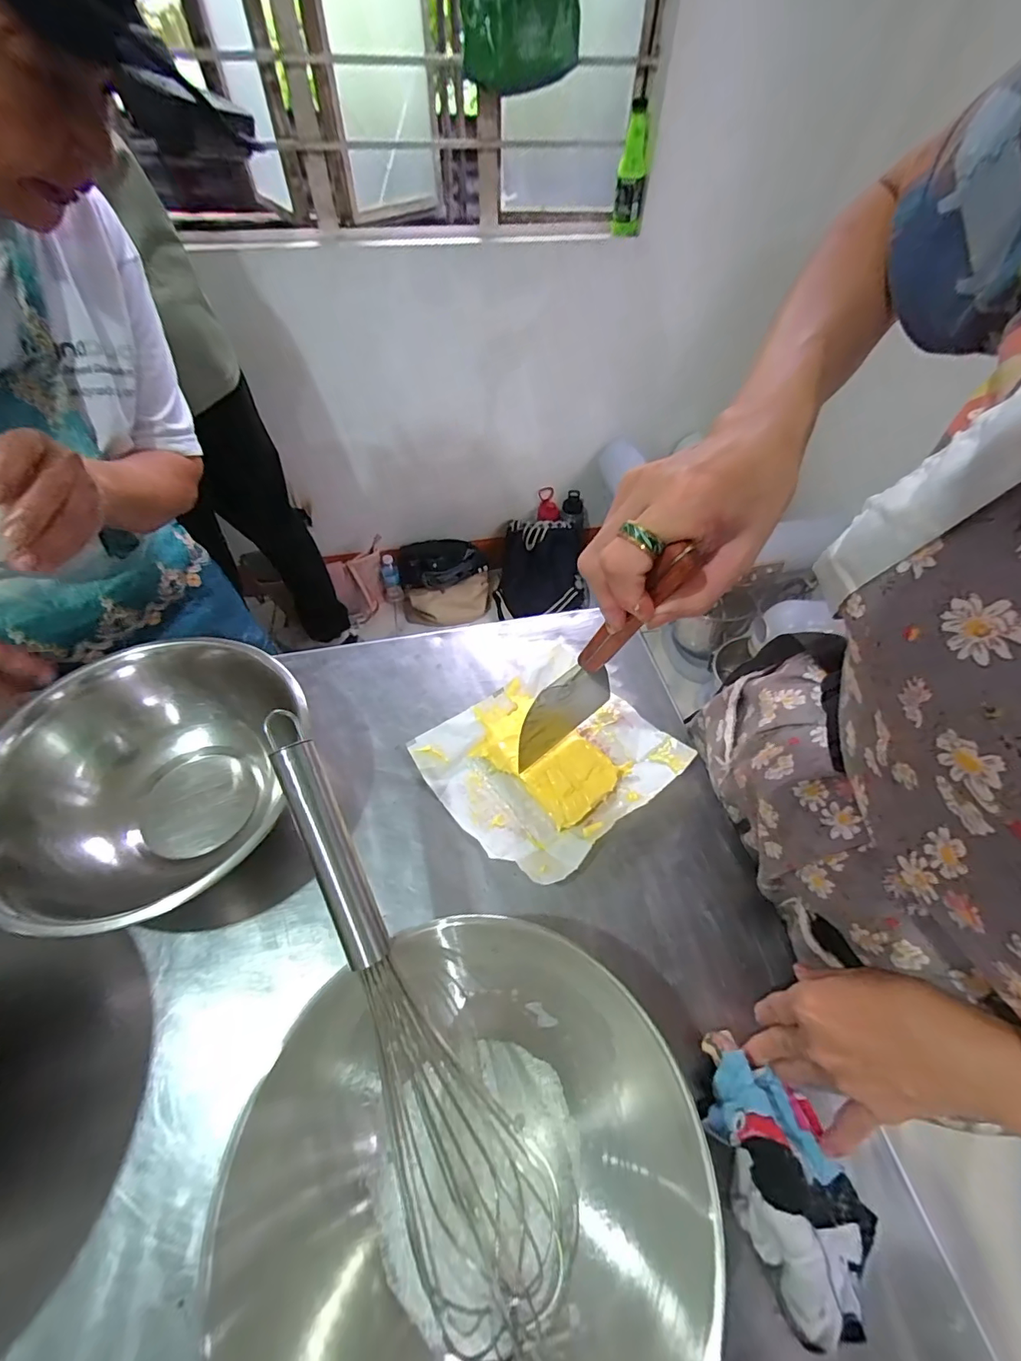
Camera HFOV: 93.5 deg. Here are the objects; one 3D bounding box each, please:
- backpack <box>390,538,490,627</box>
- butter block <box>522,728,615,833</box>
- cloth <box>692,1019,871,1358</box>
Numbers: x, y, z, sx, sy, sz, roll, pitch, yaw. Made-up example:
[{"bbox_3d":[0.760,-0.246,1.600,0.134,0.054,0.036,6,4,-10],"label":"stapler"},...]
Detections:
[{"bbox_3d":[-0.218,-0.324,1.605,0.300,0.181,0.258,-8,58,-9],"label":"backpack"},{"bbox_3d":[0.056,0.091,0.446,0.073,0.029,0.062,-34,65,-22],"label":"butter block"},{"bbox_3d":[0.171,0.300,0.290,0.073,0.058,0.145,-18,60,-15],"label":"cloth"}]

